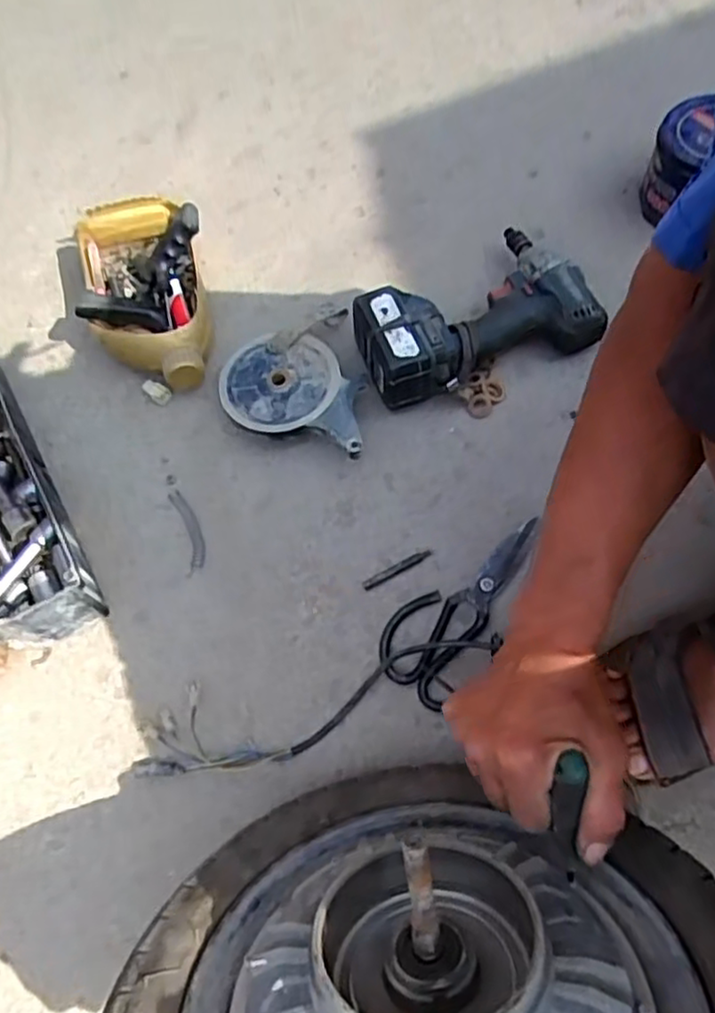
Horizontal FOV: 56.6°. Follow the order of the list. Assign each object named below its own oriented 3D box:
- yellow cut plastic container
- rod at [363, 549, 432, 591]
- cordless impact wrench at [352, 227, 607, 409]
[{"bbox_3d":[-0.216,-0.226,0.690,0.135,0.076,0.200,-19,64,-3],"label":"yellow cut plastic container"},{"bbox_3d":[0.037,0.058,0.617,0.070,0.005,0.010,-26,64,-10],"label":"rod"},{"bbox_3d":[0.114,-0.191,0.678,0.228,0.083,0.140,-22,64,-5],"label":"cordless impact wrench"}]

